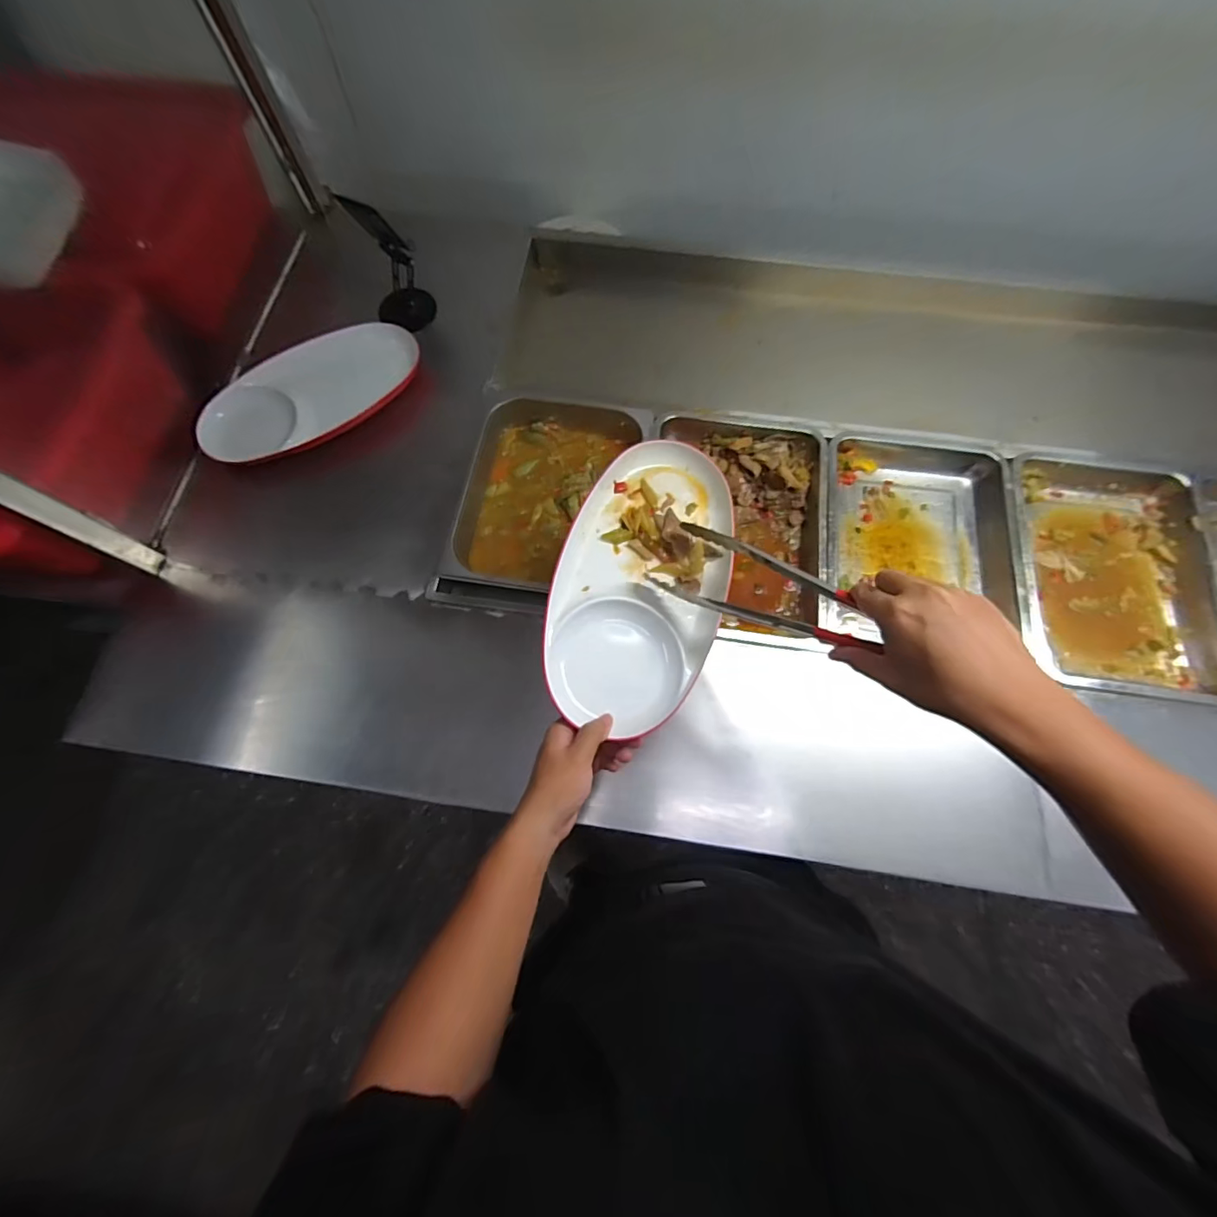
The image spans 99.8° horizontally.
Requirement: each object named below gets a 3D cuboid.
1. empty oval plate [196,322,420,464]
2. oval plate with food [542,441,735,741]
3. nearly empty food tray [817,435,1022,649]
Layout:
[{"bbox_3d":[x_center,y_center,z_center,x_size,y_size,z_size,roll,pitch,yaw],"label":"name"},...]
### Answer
[{"bbox_3d":[-0.453,-0.336,0.782,0.327,0.025,0.148,-30,95,-11],"label":"empty oval plate"},{"bbox_3d":[0.038,-0.036,0.549,0.172,0.037,0.328,14,68,3],"label":"oval plate with food"},{"bbox_3d":[0.438,-0.117,0.741,0.257,0.072,0.329,10,67,1],"label":"nearly empty food tray"}]

